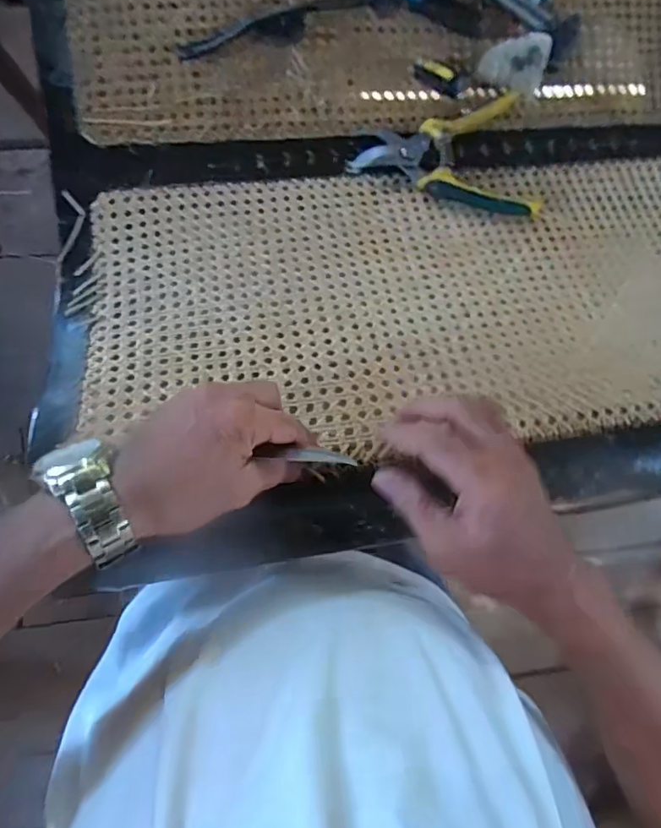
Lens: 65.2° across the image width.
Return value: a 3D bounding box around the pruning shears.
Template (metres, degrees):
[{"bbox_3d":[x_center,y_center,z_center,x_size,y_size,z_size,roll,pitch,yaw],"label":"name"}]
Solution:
[{"bbox_3d":[0.117,-0.246,0.524,0.186,0.032,0.127,-12,90,-8],"label":"pruning shears"}]

